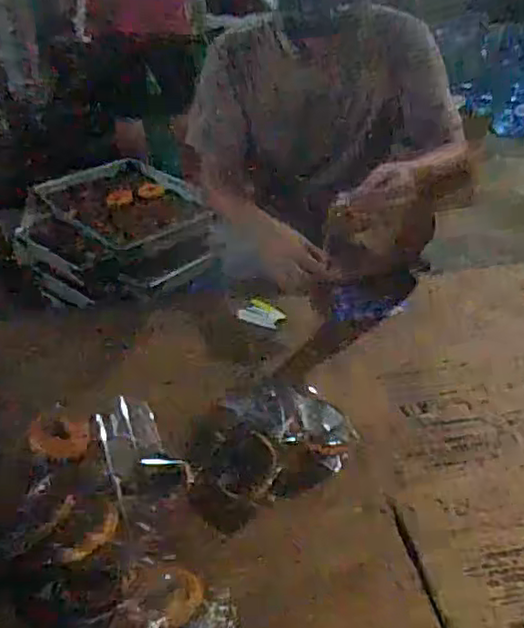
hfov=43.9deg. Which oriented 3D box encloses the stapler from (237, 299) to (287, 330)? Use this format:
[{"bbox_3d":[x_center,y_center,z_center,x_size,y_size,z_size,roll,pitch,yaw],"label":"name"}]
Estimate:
[{"bbox_3d":[0.001,0.002,1.178,0.086,0.019,0.050,22,45,33],"label":"stapler"}]

